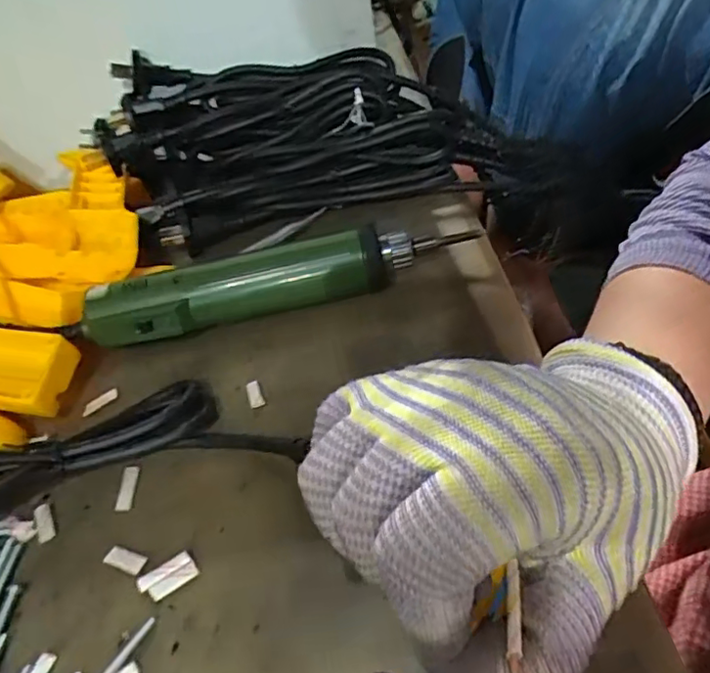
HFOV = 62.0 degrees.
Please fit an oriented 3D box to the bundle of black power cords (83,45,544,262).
[{"bbox_3d":[-0.031,-0.153,0.453,0.323,0.082,0.122,-11,43,-4],"label":"bundle of black power cords"}]

